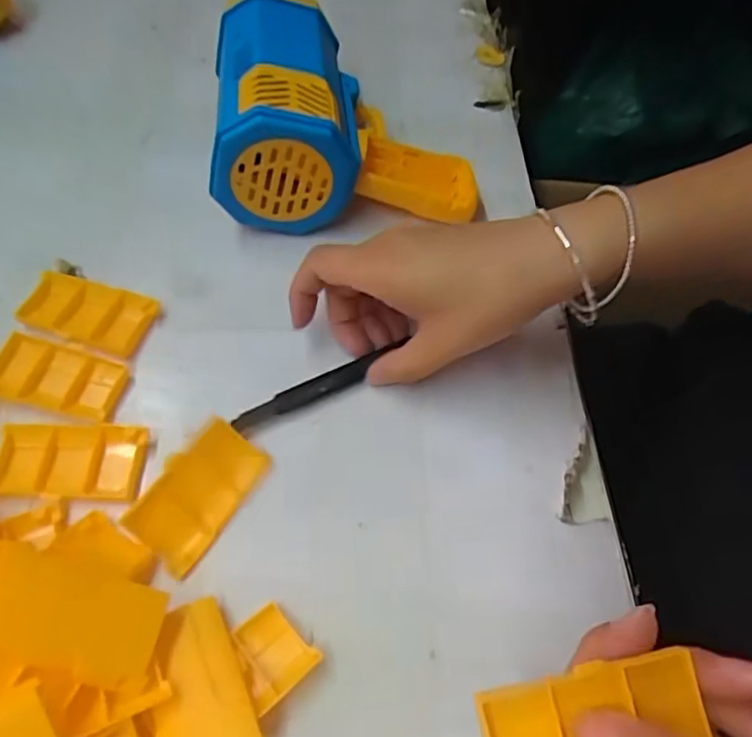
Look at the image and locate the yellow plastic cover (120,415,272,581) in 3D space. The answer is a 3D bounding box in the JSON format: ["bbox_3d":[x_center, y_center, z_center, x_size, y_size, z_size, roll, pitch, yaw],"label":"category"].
[{"bbox_3d":[-0.080,0.056,0.283,0.038,0.004,0.064,46,62,-15],"label":"yellow plastic cover"}]

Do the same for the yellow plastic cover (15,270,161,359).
[{"bbox_3d":[-0.154,-0.028,0.336,0.066,0.013,0.034,17,57,6],"label":"yellow plastic cover"}]

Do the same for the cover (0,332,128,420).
[{"bbox_3d":[-0.161,0.004,0.314,0.063,0.011,0.035,13,57,3],"label":"cover"}]

